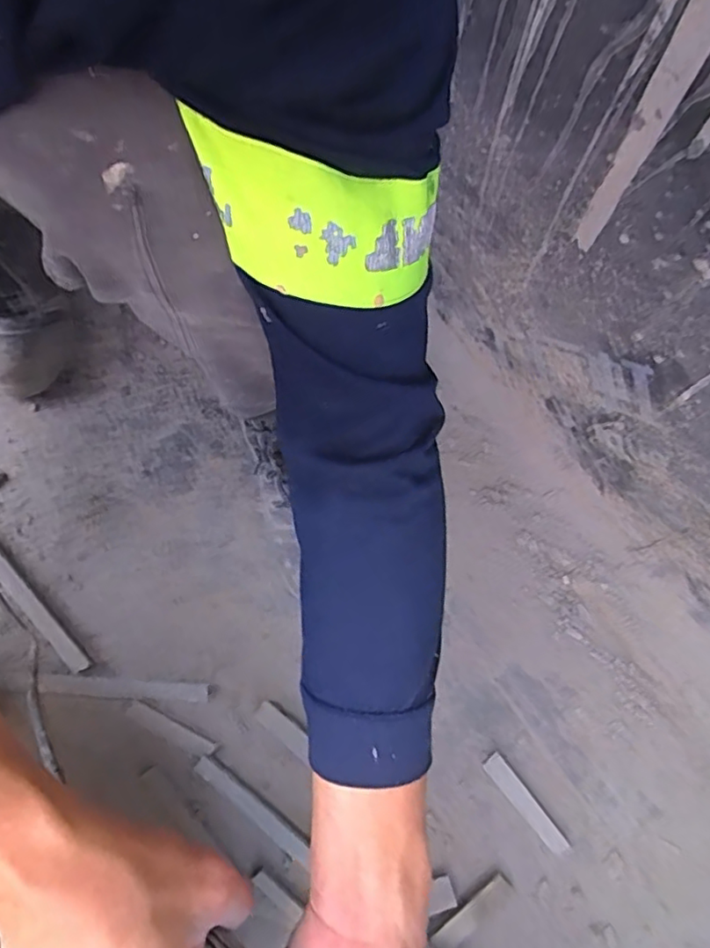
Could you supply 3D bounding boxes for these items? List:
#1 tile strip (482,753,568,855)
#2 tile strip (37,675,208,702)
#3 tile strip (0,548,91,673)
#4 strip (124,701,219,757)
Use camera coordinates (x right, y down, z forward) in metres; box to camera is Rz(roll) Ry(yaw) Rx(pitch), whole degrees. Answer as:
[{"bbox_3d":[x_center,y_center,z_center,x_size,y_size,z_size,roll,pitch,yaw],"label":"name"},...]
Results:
[{"bbox_3d":[0.166,0.321,0.572,0.020,0.004,0.104,-37,78,-9],"label":"tile strip"},{"bbox_3d":[-0.241,0.222,0.607,0.174,0.004,0.020,2,75,0],"label":"tile strip"},{"bbox_3d":[-0.390,0.096,0.641,0.020,0.014,0.303,-43,80,-11],"label":"tile strip"},{"bbox_3d":[-0.188,0.260,0.597,0.097,0.006,0.017,26,77,6],"label":"strip"}]

